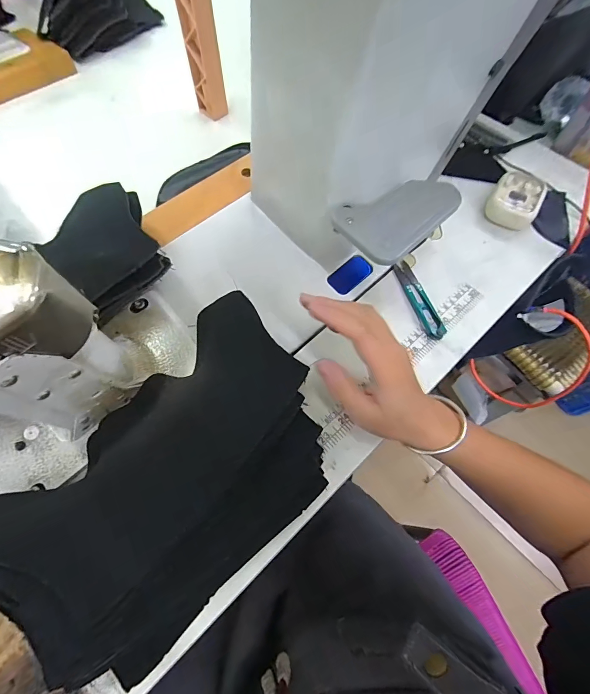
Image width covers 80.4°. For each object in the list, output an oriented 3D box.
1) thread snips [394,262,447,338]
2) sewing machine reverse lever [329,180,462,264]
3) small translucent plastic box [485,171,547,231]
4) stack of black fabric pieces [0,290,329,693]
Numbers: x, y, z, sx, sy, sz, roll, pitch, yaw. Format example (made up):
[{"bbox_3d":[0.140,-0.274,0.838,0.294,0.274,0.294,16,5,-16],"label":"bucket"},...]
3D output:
[{"bbox_3d":[0.132,-0.053,0.372,0.020,0.011,0.100,-15,66,-9],"label":"thread snips"},{"bbox_3d":[0.096,-0.115,0.304,0.117,0.011,0.062,-29,68,-14],"label":"sewing machine reverse lever"},{"bbox_3d":[0.265,-0.177,0.423,0.054,0.030,0.069,31,67,12],"label":"small translucent plastic box"},{"bbox_3d":[-0.096,0.097,0.267,0.261,0.059,0.174,-39,72,-18],"label":"stack of black fabric pieces"}]

